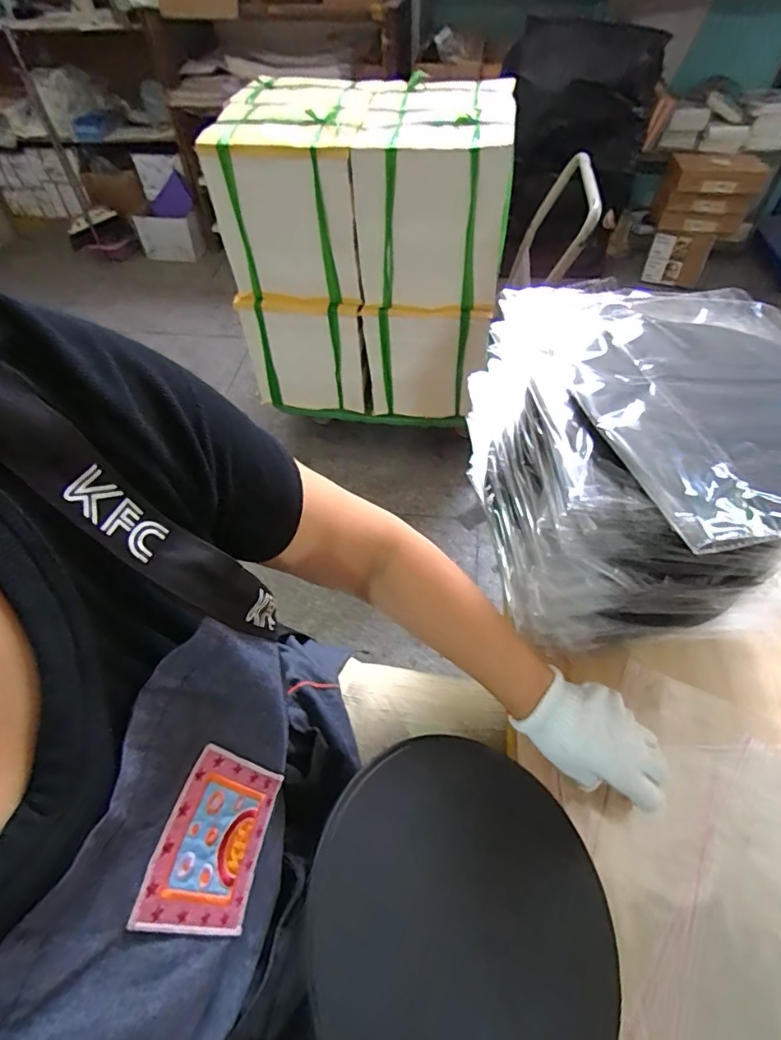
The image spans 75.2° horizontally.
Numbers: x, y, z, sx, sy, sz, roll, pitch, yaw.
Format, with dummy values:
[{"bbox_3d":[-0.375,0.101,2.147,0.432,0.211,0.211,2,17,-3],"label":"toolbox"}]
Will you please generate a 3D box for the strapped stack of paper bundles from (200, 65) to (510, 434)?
[{"bbox_3d":[-0.077,-0.777,1.585,0.761,0.832,0.475,5,53,5],"label":"strapped stack of paper bundles"}]

